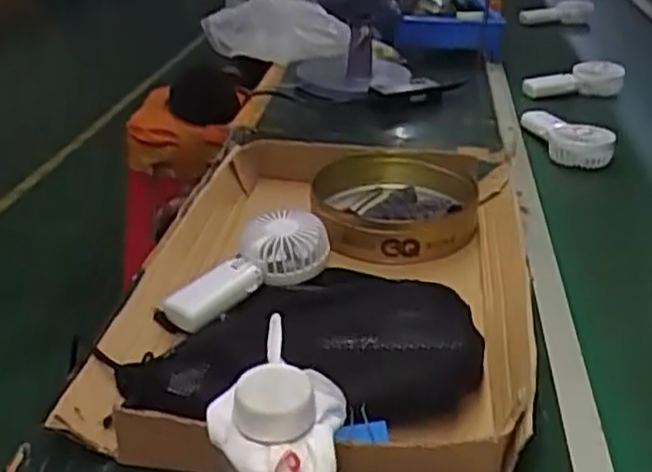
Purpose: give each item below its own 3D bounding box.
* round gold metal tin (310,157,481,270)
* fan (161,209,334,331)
[{"bbox_3d":[0.076,-0.037,0.873,0.181,0.061,0.190,2,28,-1],"label":"round gold metal tin"},{"bbox_3d":[-0.076,0.027,0.731,0.183,0.054,0.069,-20,35,-35],"label":"fan"}]

